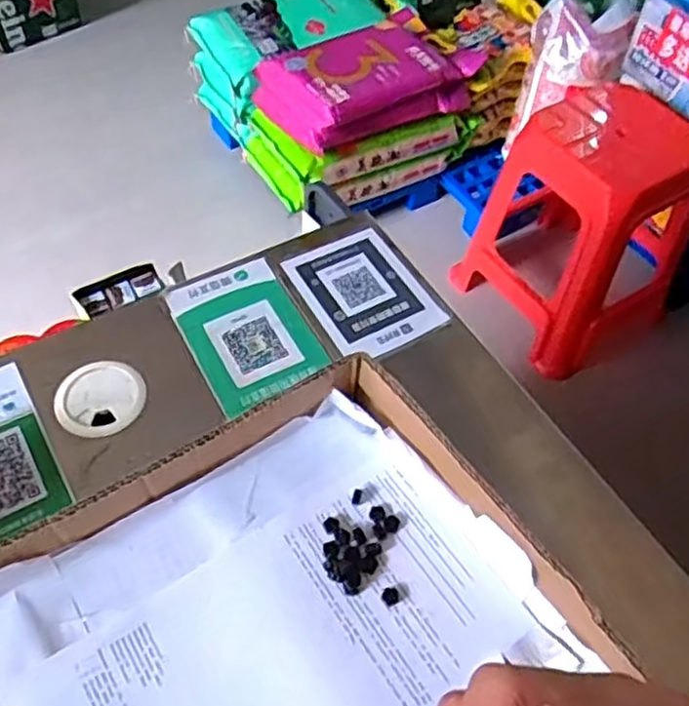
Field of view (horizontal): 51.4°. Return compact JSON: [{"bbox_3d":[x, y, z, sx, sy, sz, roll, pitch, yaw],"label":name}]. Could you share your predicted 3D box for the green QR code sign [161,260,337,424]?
[{"bbox_3d":[-0.084,-0.019,0.610,0.097,0.004,0.139,-24,58,-18],"label":"green QR code sign"}]

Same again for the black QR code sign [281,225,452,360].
[{"bbox_3d":[0.018,-0.056,0.642,0.102,0.005,0.132,-25,61,-17],"label":"black QR code sign"}]

